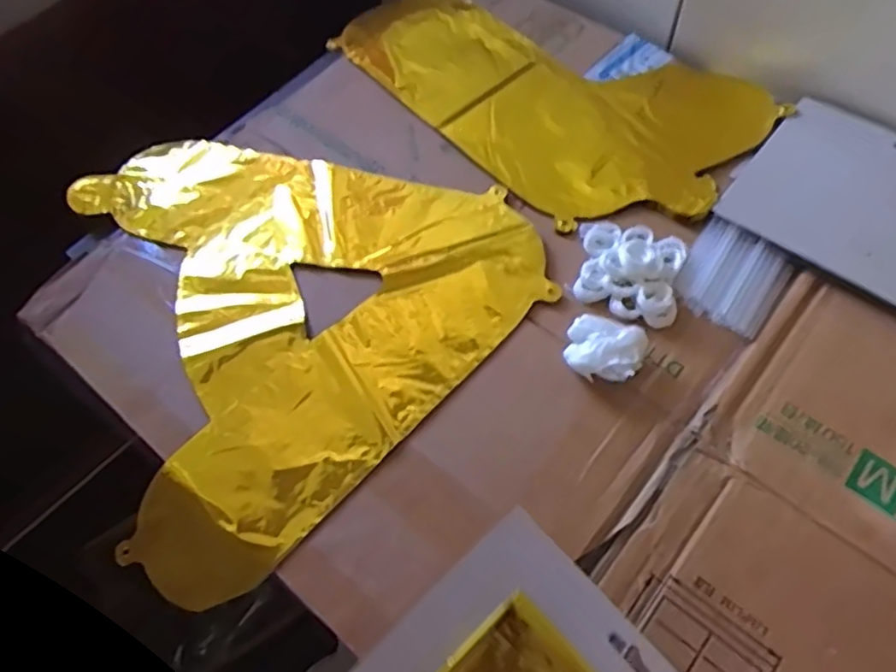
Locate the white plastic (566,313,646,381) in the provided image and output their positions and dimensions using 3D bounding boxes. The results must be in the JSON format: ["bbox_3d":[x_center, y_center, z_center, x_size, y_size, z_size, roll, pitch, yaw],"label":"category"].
[{"bbox_3d":[0.111,0.010,0.466,0.052,0.024,0.045,17,64,13],"label":"white plastic"}]

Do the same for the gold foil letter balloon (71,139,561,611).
[{"bbox_3d":[-0.150,-0.048,0.523,0.357,0.008,0.371,-40,67,-16],"label":"gold foil letter balloon"}]

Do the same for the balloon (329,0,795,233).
[{"bbox_3d":[0.083,-0.235,0.610,0.385,0.007,0.224,37,70,21],"label":"balloon"}]

